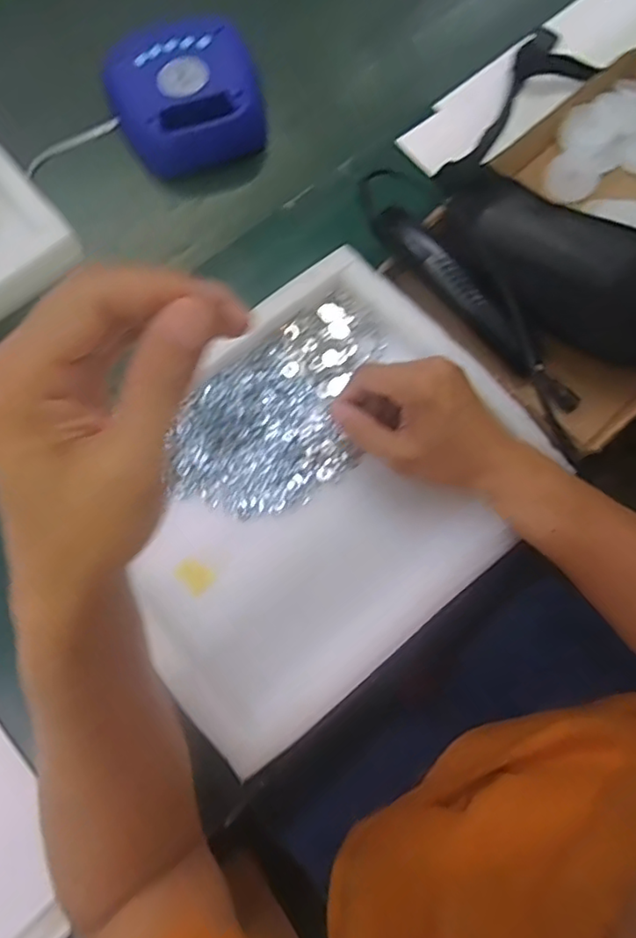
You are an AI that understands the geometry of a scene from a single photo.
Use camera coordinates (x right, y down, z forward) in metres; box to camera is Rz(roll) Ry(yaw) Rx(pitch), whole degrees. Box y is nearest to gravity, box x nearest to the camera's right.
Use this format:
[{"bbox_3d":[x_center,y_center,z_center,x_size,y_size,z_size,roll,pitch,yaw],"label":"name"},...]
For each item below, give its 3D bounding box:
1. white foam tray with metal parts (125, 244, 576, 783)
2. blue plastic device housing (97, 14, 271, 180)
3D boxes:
[{"bbox_3d":[-0.011,0.012,0.504,0.342,0.034,0.294,-39,76,-10],"label":"white foam tray with metal parts"},{"bbox_3d":[-0.145,-0.409,0.658,0.154,0.041,0.179,-21,74,-5],"label":"blue plastic device housing"}]

